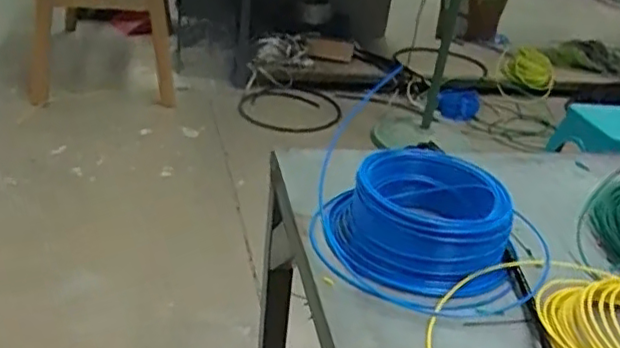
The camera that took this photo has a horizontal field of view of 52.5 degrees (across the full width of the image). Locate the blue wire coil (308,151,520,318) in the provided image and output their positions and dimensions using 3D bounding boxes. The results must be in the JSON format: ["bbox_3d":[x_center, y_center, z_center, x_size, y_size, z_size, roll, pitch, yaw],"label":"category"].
[{"bbox_3d":[0.116,0.051,0.678,0.197,0.076,0.194,-19,36,-38],"label":"blue wire coil"}]

